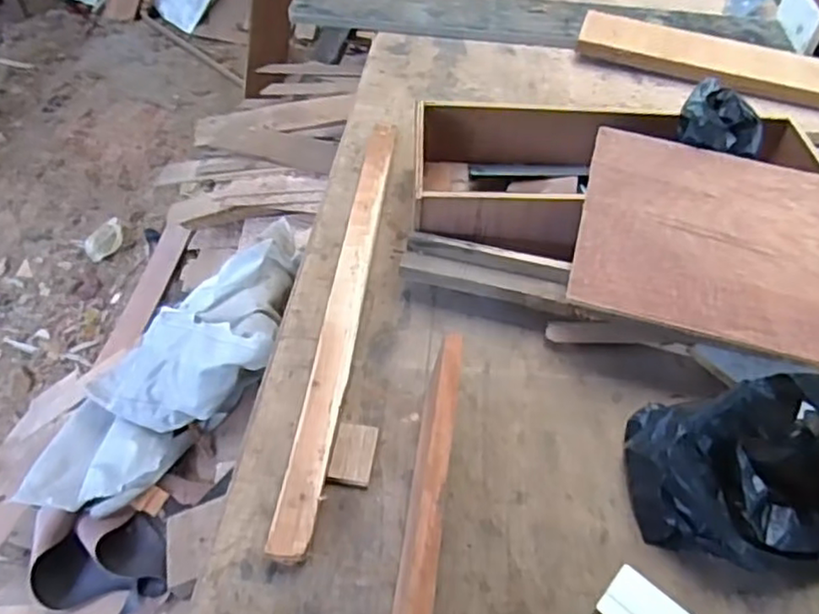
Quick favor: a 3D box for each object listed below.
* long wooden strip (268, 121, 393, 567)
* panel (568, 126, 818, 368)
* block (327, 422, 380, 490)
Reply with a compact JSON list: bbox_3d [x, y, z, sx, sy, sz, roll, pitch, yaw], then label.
[{"bbox_3d":[-0.077,-0.024,0.853,0.043,0.025,0.695,5,48,2],"label":"long wooden strip"},{"bbox_3d":[0.450,-0.065,0.791,0.477,0.016,0.295,15,58,6],"label":"panel"},{"bbox_3d":[-0.058,0.154,0.706,0.043,0.012,0.068,7,48,3],"label":"block"}]

